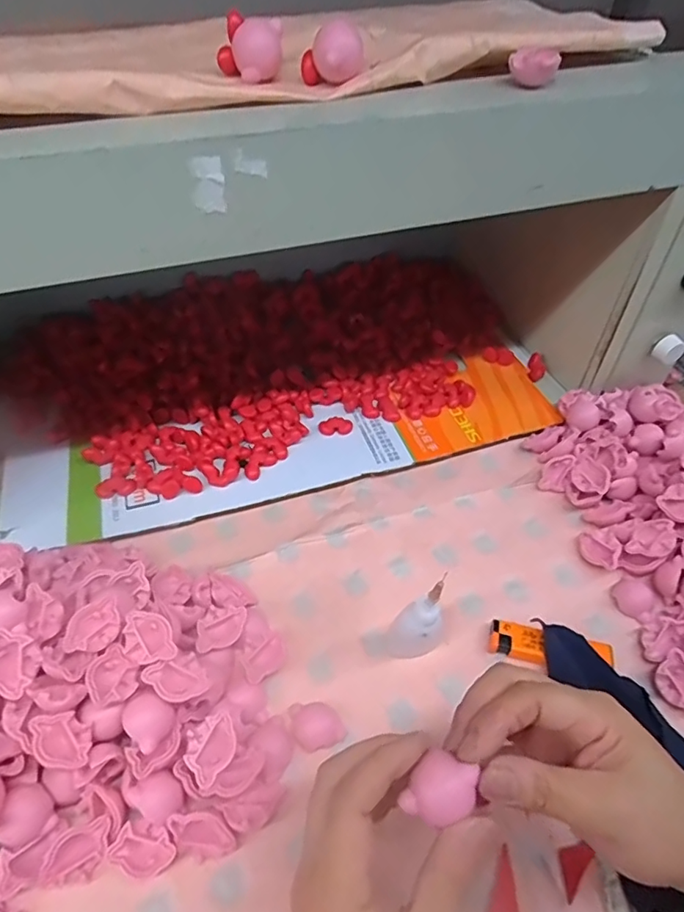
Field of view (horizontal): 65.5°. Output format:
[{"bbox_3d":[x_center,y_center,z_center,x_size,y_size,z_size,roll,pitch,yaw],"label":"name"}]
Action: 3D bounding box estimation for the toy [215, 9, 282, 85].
[{"bbox_3d":[-0.053,-0.237,0.309,0.033,0.027,0.021,13,49,9],"label":"toy"}]

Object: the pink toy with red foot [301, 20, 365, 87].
[{"bbox_3d":[-0.005,-0.232,0.306,0.026,0.029,0.025,-32,59,-24],"label":"pink toy with red foot"}]

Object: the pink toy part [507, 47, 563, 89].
[{"bbox_3d":[0.111,-0.225,0.308,0.027,0.019,0.020,10,52,7],"label":"pink toy part"}]

